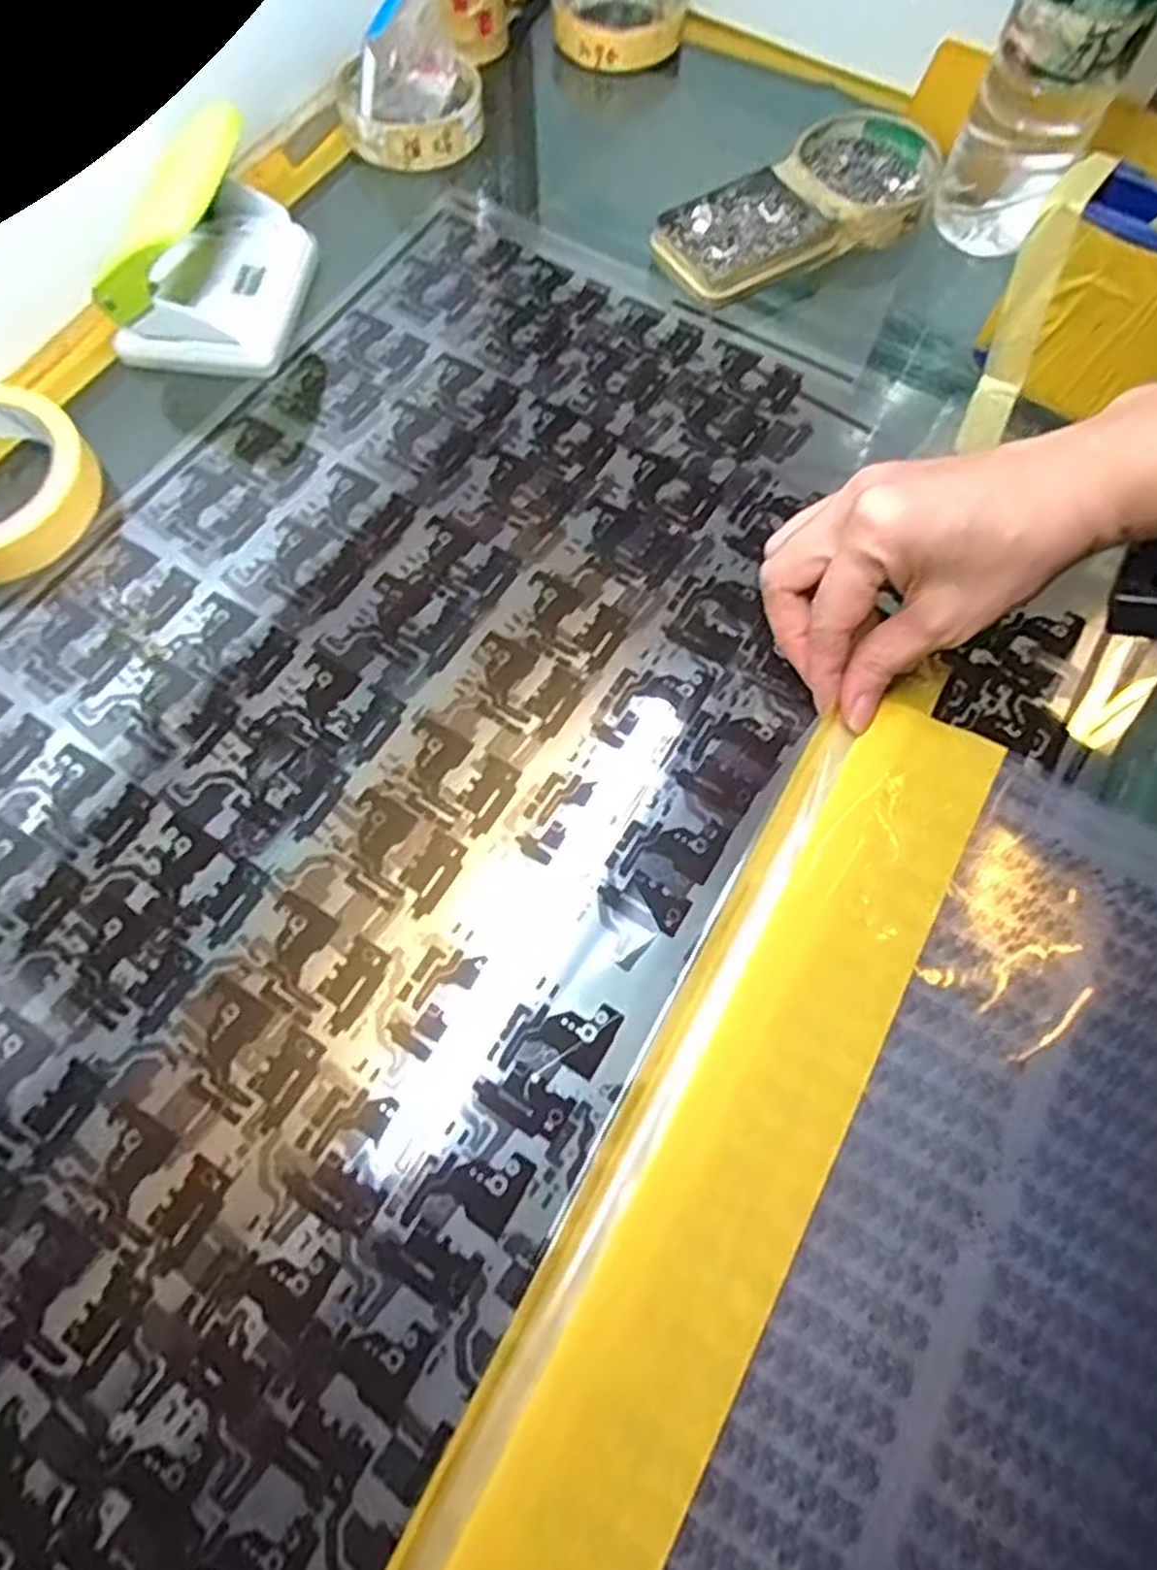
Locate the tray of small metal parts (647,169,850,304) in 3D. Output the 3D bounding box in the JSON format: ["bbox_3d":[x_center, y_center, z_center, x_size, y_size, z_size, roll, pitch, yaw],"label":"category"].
[{"bbox_3d":[0.088,-0.296,0.422,0.090,0.014,0.068,-29,72,-11],"label":"tray of small metal parts"}]

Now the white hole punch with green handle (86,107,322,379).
[{"bbox_3d":[-0.184,-0.264,0.377,0.080,0.062,0.109,5,69,1],"label":"white hole punch with green handle"}]

